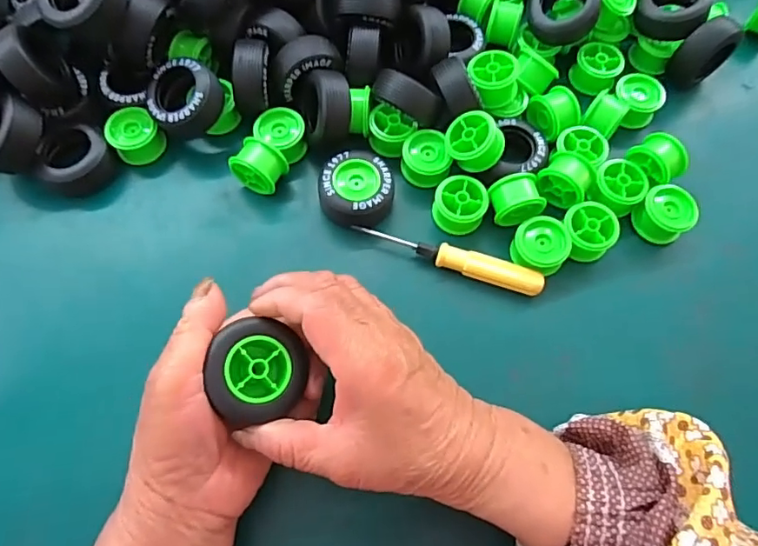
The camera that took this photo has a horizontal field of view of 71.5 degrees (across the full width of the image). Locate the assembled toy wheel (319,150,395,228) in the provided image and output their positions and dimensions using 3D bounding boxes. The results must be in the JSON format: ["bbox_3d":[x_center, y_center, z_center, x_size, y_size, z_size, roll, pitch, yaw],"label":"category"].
[{"bbox_3d":[-0.015,-0.054,0.351,0.047,0.028,0.048,-3,68,-3],"label":"assembled toy wheel"}]

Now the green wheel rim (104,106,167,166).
[{"bbox_3d":[-0.168,-0.094,0.362,0.032,0.034,0.031,-43,74,-15],"label":"green wheel rim"}]

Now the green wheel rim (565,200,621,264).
[{"bbox_3d":[0.134,-0.026,0.341,0.032,0.024,0.032,1,68,-1],"label":"green wheel rim"}]

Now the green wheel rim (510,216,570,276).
[{"bbox_3d":[0.102,-0.016,0.336,0.033,0.025,0.032,1,68,-1],"label":"green wheel rim"}]

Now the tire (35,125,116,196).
[{"bbox_3d":[-0.204,-0.073,0.354,0.038,0.031,0.047,38,73,14],"label":"tire"}]

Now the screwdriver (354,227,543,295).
[{"bbox_3d":[0.045,-0.008,0.338,0.120,0.017,0.014,17,69,5],"label":"screwdriver"}]

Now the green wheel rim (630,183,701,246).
[{"bbox_3d":[0.187,-0.037,0.347,0.033,0.025,0.033,1,68,-1],"label":"green wheel rim"}]

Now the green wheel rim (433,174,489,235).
[{"bbox_3d":[0.053,-0.045,0.348,0.033,0.023,0.031,12,68,3],"label":"green wheel rim"}]

